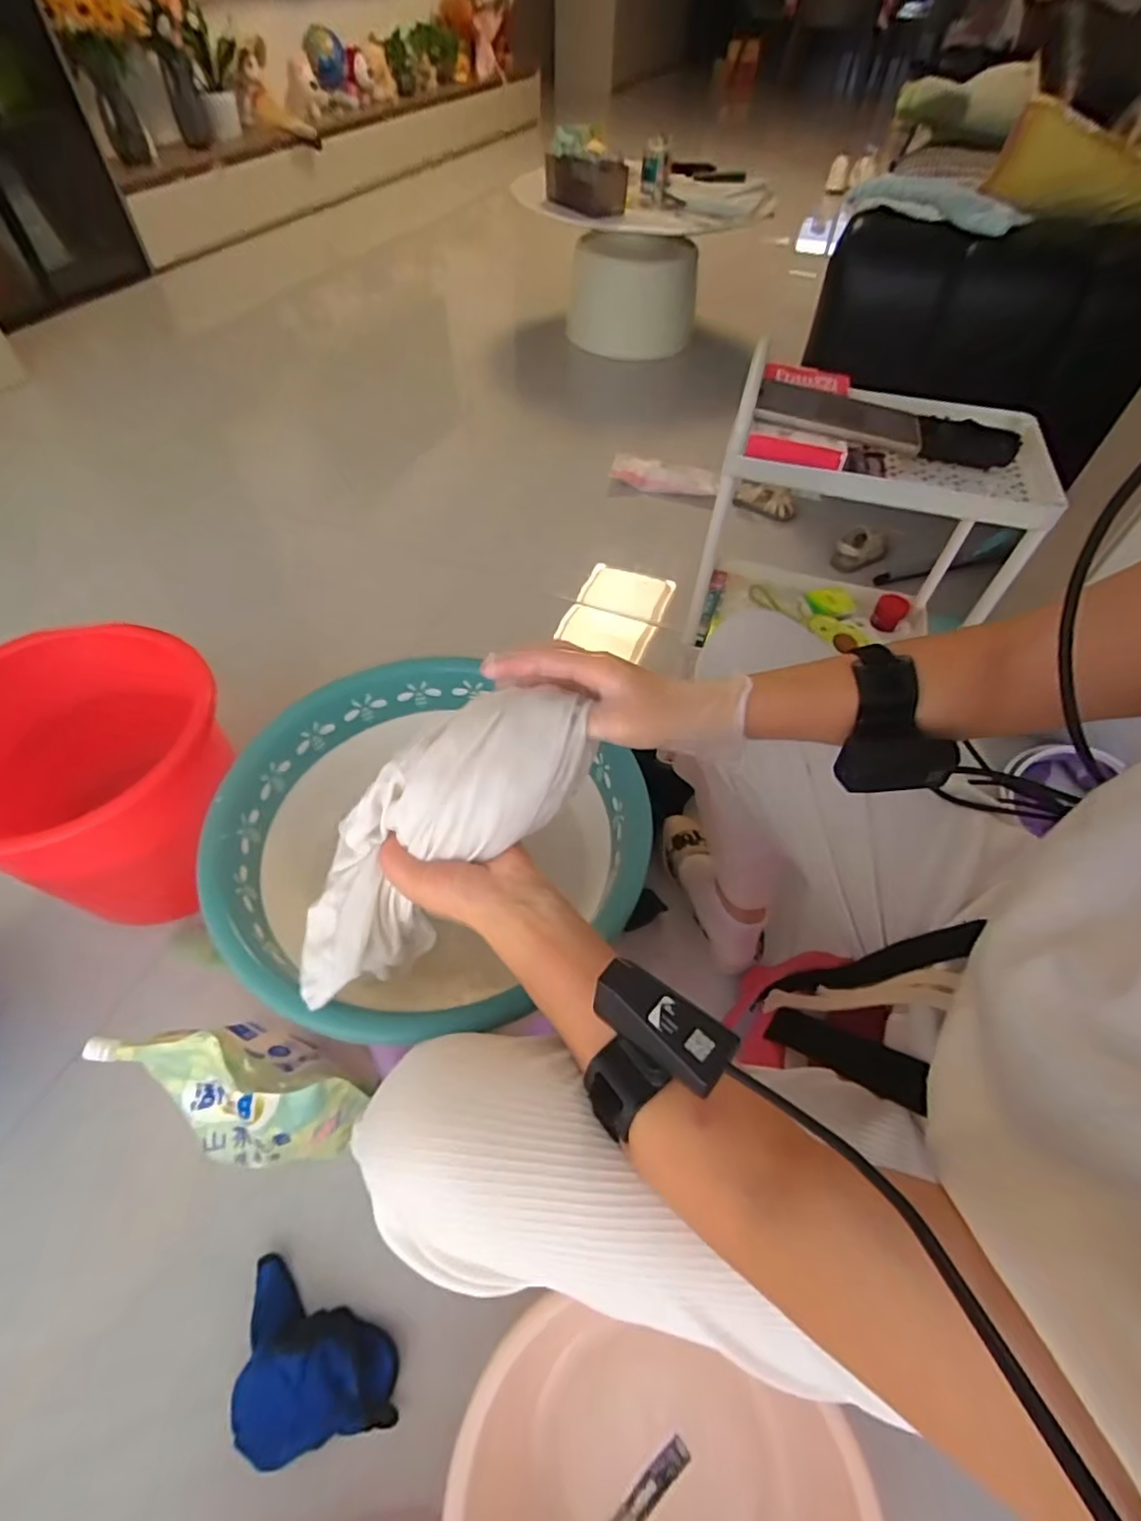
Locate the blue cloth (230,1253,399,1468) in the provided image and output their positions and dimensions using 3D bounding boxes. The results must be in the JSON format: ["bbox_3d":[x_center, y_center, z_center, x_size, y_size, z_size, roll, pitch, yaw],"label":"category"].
[{"bbox_3d":[-0.244,0.551,0.583,0.138,0.052,0.143,-10,54,-9],"label":"blue cloth"}]

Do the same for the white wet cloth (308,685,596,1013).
[{"bbox_3d":[-0.092,0.049,0.420,0.251,0.074,0.083,-47,62,8],"label":"white wet cloth"}]

